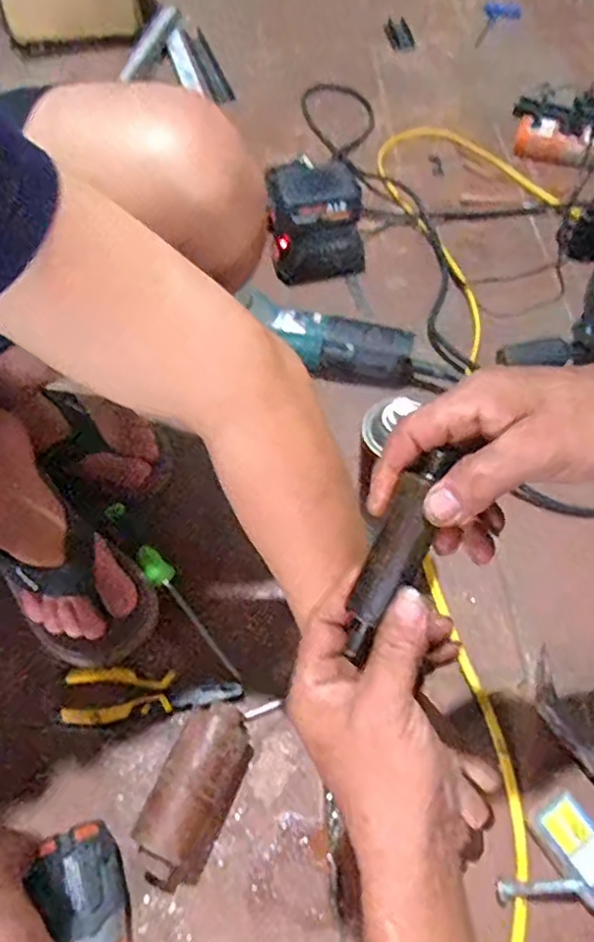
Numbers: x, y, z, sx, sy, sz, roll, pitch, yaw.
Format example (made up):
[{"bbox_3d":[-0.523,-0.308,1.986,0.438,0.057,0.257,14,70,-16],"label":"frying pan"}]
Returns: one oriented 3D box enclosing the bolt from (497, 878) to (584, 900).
[{"bbox_3d":[0.190,0.328,0.513,0.064,0.011,0.011,-13,57,13],"label":"bolt"}]

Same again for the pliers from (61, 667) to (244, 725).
[{"bbox_3d":[-0.135,0.211,0.613,0.161,0.025,0.050,-2,58,2],"label":"pliers"}]

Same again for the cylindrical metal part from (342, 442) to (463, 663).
[{"bbox_3d":[0.053,0.043,0.342,0.025,0.021,0.120,22,91,14],"label":"cylindrical metal part"}]

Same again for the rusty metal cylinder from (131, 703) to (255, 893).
[{"bbox_3d":[-0.085,0.270,0.547,0.061,0.063,0.139,16,61,13],"label":"rusty metal cylinder"}]

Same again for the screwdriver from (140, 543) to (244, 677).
[{"bbox_3d":[-0.108,0.139,0.647,0.027,0.019,0.165,-34,62,-17],"label":"screwdriver"}]

